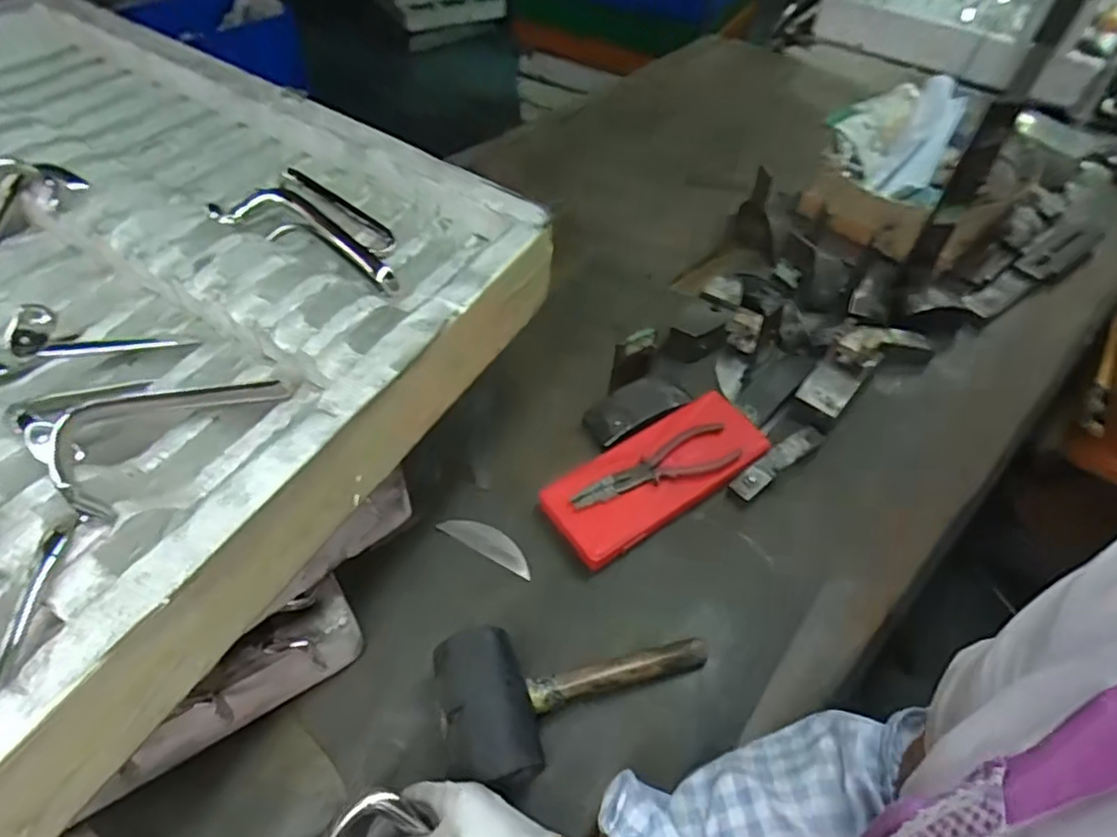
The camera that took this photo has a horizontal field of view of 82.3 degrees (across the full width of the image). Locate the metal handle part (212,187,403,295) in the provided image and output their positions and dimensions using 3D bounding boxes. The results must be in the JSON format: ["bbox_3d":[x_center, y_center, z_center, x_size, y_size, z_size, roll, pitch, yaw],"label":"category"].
[{"bbox_3d":[-0.160,-0.115,0.416,0.124,0.021,0.050,29,54,5],"label":"metal handle part"}]

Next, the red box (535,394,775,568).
[{"bbox_3d":[0.110,0.058,0.689,0.261,0.035,0.101,-27,57,-22],"label":"red box"}]

